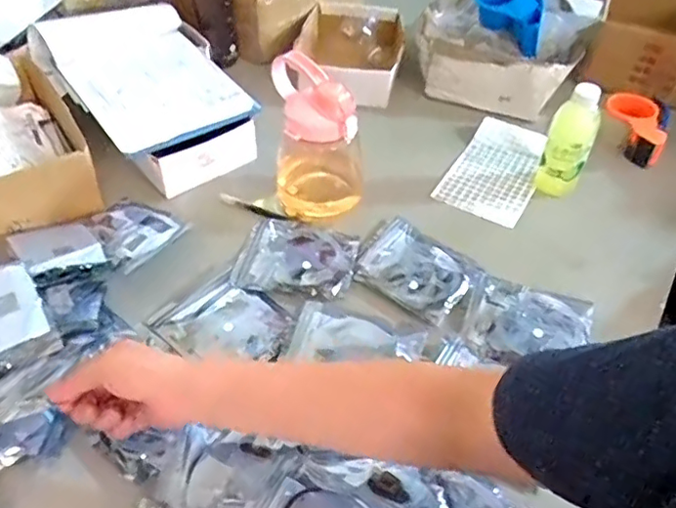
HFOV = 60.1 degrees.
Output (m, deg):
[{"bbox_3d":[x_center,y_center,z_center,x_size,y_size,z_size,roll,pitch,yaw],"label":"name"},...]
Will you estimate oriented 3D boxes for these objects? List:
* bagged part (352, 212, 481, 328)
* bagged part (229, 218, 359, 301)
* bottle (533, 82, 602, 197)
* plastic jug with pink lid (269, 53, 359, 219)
[{"bbox_3d":[0.095,0.015,0.739,0.149,0.014,0.117,33,54,25],"label":"bagged part"},{"bbox_3d":[-0.051,0.002,0.747,0.142,0.012,0.117,9,48,6],"label":"bagged part"},{"bbox_3d":[0.321,-0.155,0.809,0.059,0.166,0.055,23,51,18],"label":"bottle"},{"bbox_3d":[-0.026,-0.151,0.758,0.109,0.190,0.103,0,47,-2],"label":"plastic jug with pink lid"}]

